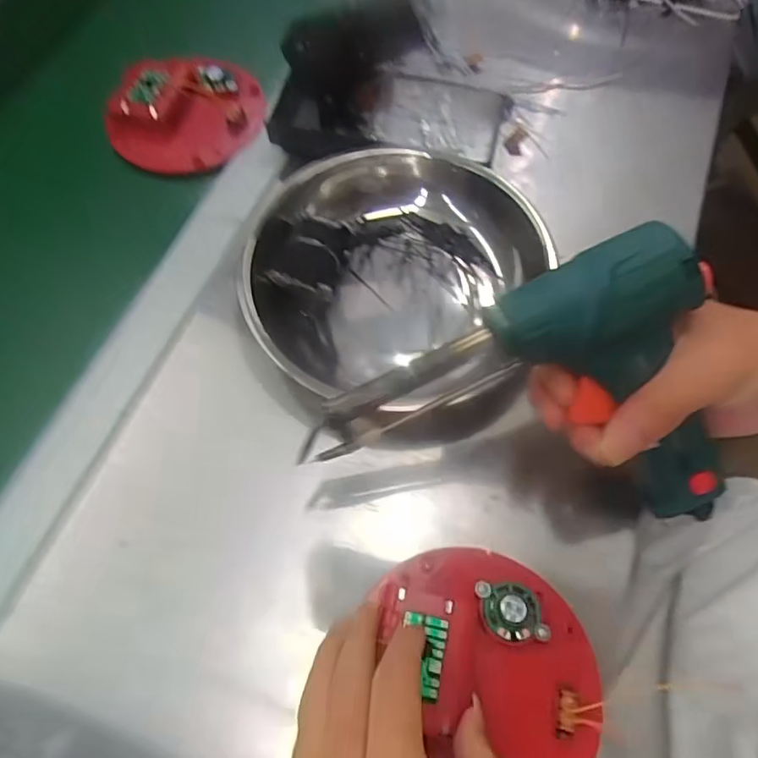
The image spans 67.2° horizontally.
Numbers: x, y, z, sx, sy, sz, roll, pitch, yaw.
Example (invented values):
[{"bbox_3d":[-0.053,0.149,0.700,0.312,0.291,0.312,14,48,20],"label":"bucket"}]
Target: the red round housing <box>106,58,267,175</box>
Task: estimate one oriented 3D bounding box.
[{"bbox_3d":[-0.151,-0.210,0.447,0.118,0.028,0.098,-23,66,-10],"label":"red round housing"}]

